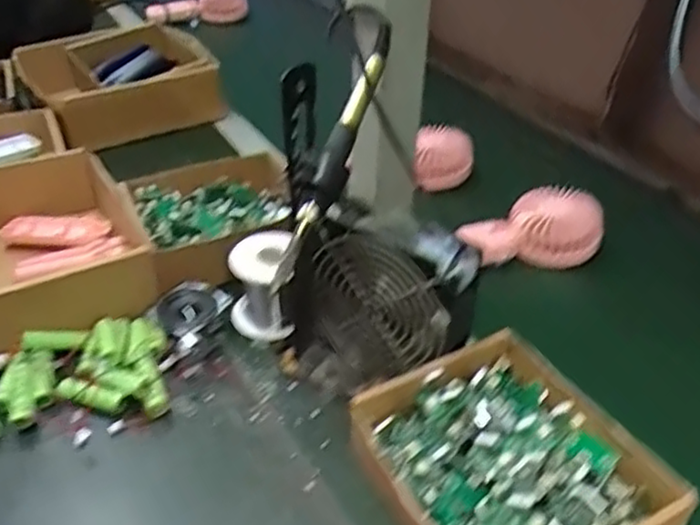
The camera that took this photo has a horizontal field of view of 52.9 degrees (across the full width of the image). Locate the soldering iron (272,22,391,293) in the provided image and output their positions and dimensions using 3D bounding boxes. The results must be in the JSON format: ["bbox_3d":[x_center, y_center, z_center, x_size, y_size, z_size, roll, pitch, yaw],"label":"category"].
[{"bbox_3d":[-0.006,-0.074,0.459,0.020,0.027,0.199,14,68,17],"label":"soldering iron"}]

